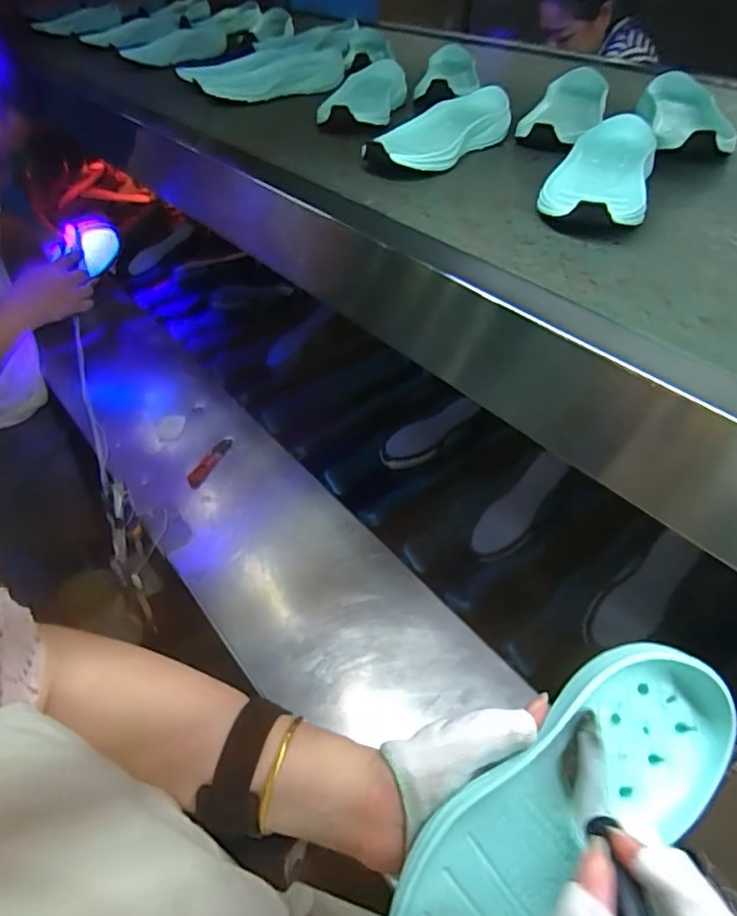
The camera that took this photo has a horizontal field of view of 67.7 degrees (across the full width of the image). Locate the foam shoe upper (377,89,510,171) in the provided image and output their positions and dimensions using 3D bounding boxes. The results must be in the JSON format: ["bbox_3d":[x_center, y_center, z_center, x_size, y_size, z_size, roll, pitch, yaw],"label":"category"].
[{"bbox_3d":[0.075,-0.365,0.612,0.200,0.047,0.090,-32,53,-27],"label":"foam shoe upper"}]

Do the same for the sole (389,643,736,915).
[{"bbox_3d":[0.091,0.180,0.264,0.212,0.029,0.081,-39,56,-15],"label":"sole"}]

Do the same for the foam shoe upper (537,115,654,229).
[{"bbox_3d":[0.219,-0.269,0.520,0.087,0.042,0.232,16,47,17],"label":"foam shoe upper"}]

